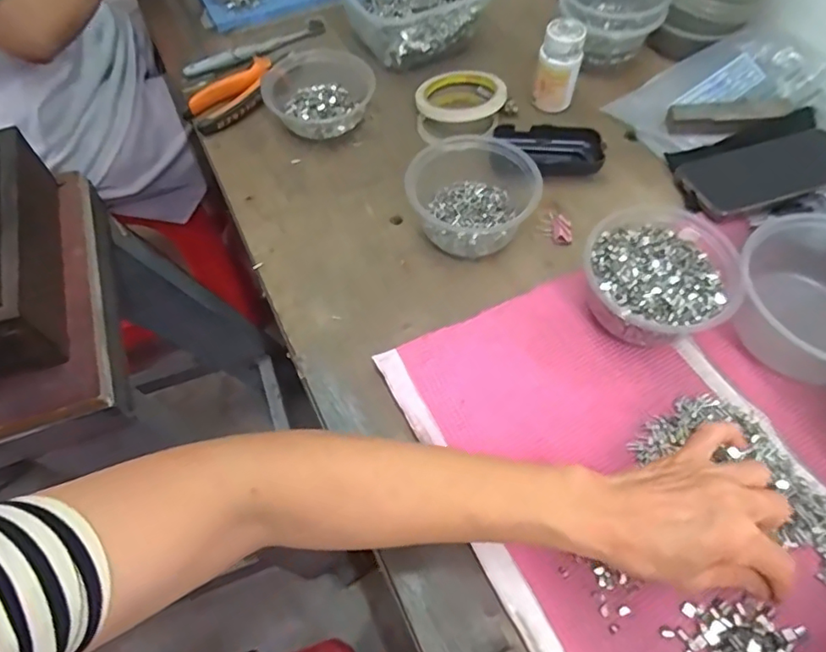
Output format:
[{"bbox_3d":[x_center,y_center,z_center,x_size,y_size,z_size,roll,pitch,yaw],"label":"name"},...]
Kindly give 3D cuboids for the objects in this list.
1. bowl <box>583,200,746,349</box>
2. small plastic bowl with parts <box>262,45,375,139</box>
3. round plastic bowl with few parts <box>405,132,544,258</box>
[{"bbox_3d":[0.193,-0.038,0.454,0.108,0.062,0.116,-2,60,3],"label":"bowl"},{"bbox_3d":[-0.100,-0.252,0.613,0.115,0.035,0.115,-2,60,3],"label":"small plastic bowl with parts"},{"bbox_3d":[0.063,-0.133,0.524,0.115,0.059,0.132,19,61,15],"label":"round plastic bowl with few parts"}]

